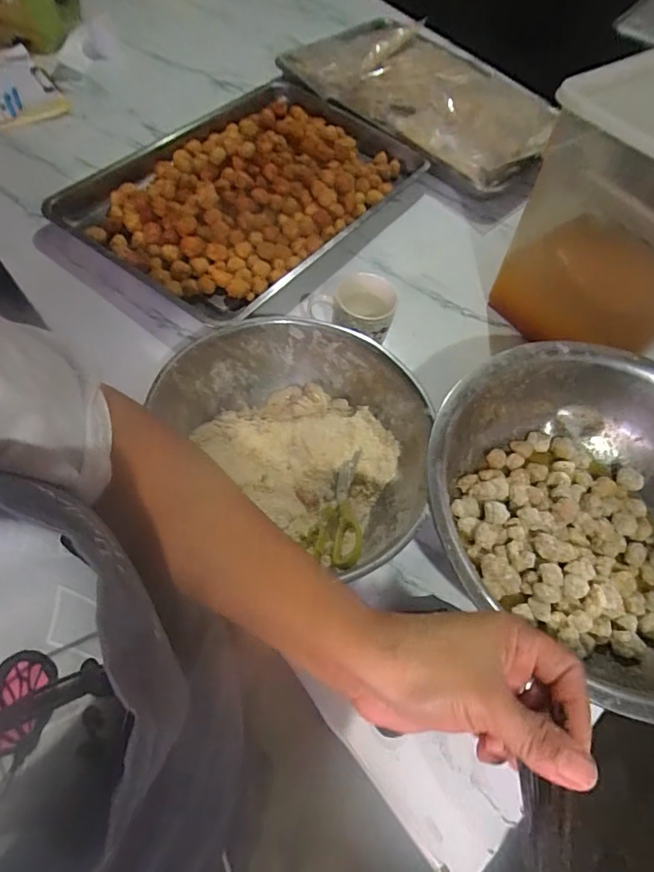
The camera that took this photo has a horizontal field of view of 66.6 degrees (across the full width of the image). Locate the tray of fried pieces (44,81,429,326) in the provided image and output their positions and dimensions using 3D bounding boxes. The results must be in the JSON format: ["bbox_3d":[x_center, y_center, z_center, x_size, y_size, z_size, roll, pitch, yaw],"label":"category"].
[{"bbox_3d":[-0.133,-0.468,0.890,0.442,0.084,0.623,34,61,13],"label":"tray of fried pieces"}]

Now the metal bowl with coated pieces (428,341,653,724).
[{"bbox_3d":[0.311,0.084,0.571,0.386,0.135,0.380,3,59,-5],"label":"metal bowl with coated pieces"}]

